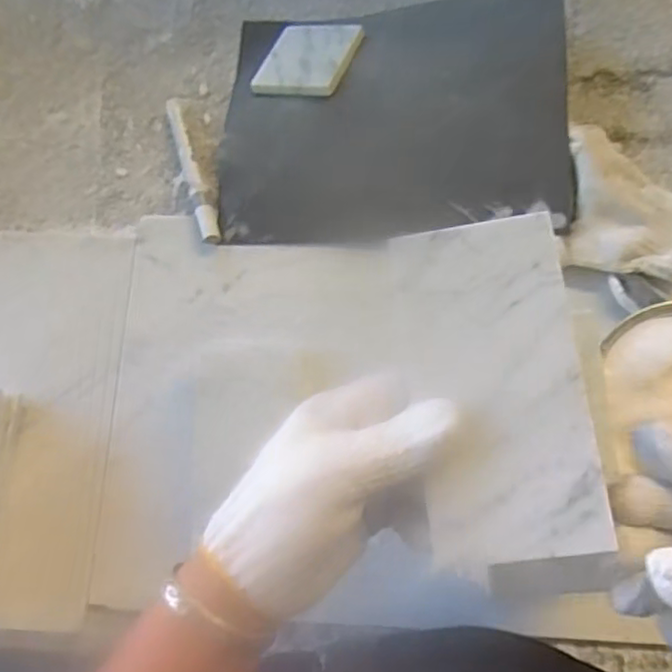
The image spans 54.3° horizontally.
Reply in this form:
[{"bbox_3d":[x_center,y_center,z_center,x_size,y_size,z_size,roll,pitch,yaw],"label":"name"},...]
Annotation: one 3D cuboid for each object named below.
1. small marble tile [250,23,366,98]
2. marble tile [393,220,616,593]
[{"bbox_3d":[-0.022,-0.232,0.550,0.077,0.009,0.076,14,68,22],"label":"small marble tile"},{"bbox_3d":[0.073,0.029,0.295,0.076,0.015,0.163,-10,80,-1],"label":"marble tile"}]

